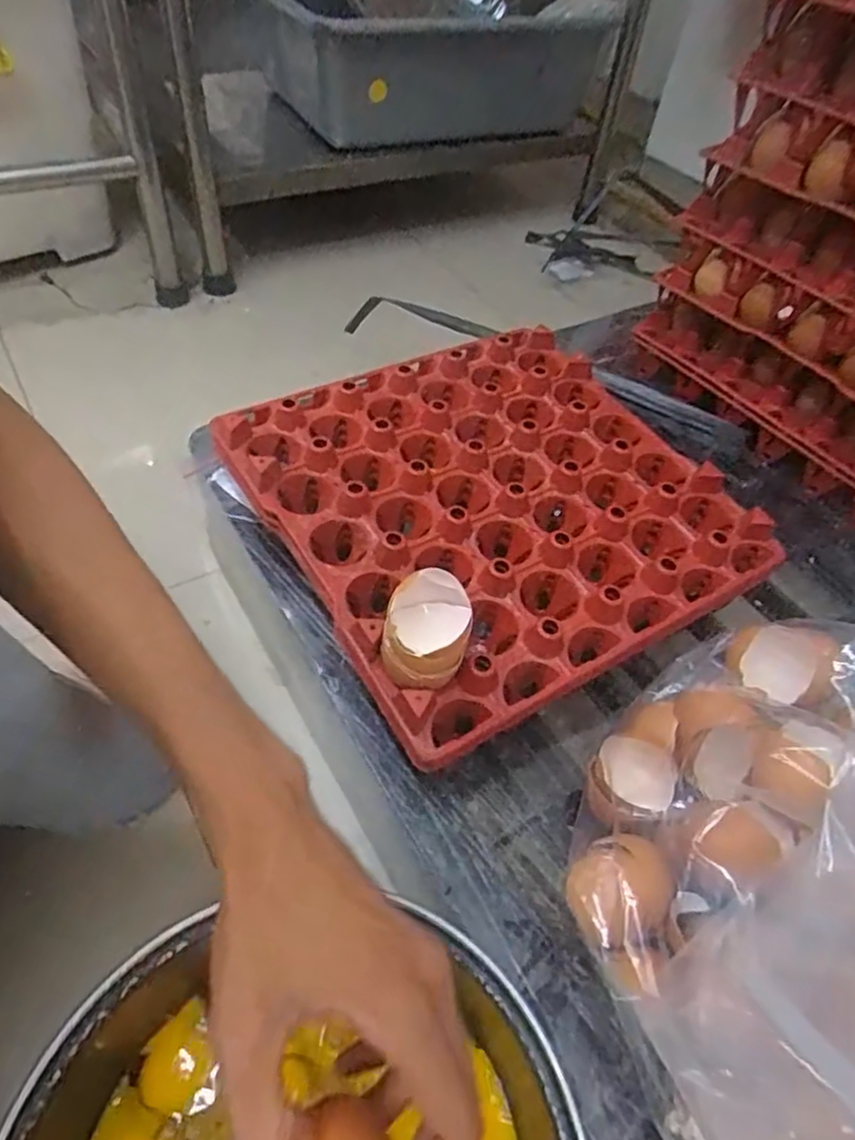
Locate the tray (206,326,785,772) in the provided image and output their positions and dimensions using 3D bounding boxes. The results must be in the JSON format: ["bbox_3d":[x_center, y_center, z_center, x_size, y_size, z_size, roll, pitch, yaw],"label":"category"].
[{"bbox_3d":[0.041,-0.059,0.460,0.284,0.054,0.289,-24,57,-24],"label":"tray"}]

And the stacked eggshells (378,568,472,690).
[{"bbox_3d":[-0.001,0.035,0.355,0.042,0.050,0.048,14,50,5],"label":"stacked eggshells"}]

